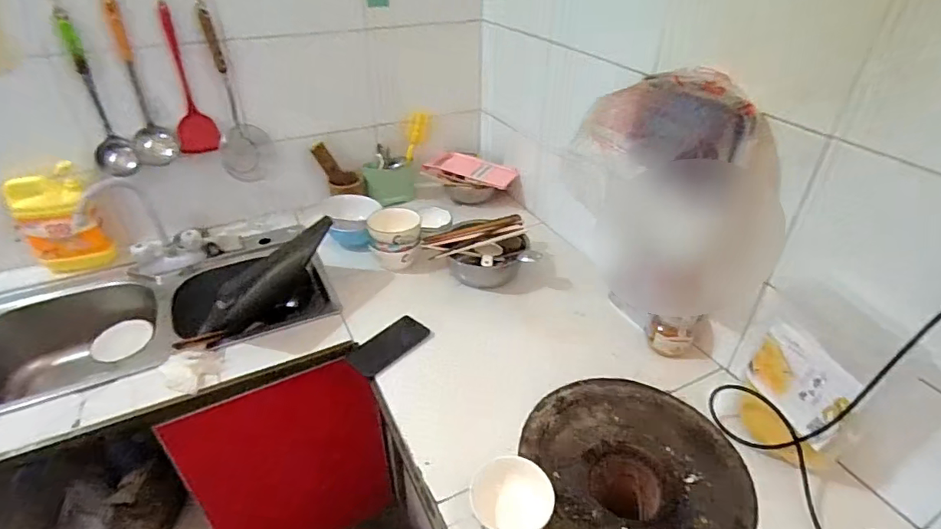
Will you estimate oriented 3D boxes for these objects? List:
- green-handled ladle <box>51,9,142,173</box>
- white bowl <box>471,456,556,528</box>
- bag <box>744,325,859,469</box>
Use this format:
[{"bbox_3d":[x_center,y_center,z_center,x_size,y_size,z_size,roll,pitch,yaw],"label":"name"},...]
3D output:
[{"bbox_3d":[-0.795,-0.344,1.044,0.074,0.325,0.043,-30,44,-35],"label":"green-handled ladle"},{"bbox_3d":[0.057,0.332,0.696,0.113,0.051,0.121,3,35,6],"label":"white bowl"},{"bbox_3d":[0.484,0.199,0.754,0.079,0.156,0.169,-3,35,-3],"label":"bag"}]

